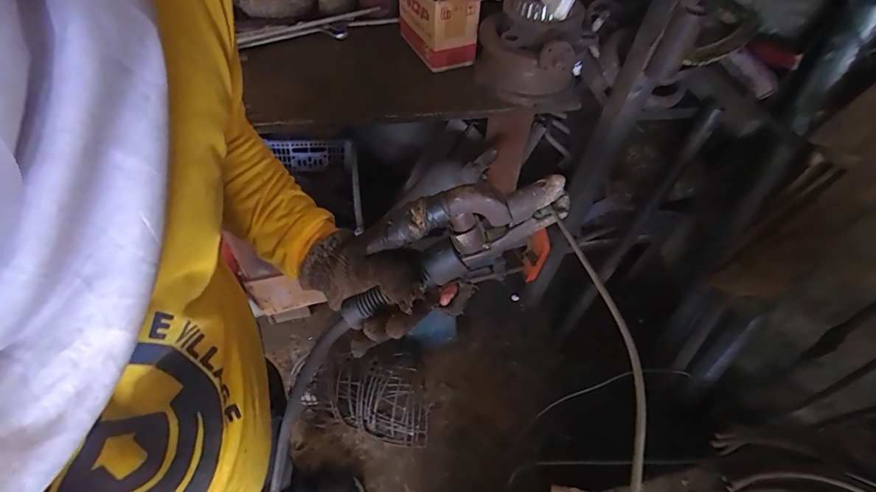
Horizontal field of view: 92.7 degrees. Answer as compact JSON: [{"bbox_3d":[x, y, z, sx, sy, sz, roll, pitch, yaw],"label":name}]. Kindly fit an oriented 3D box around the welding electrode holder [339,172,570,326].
[{"bbox_3d":[0.000,-0.005,0.355,0.222,0.077,0.036,-25,54,12],"label":"welding electrode holder"}]

